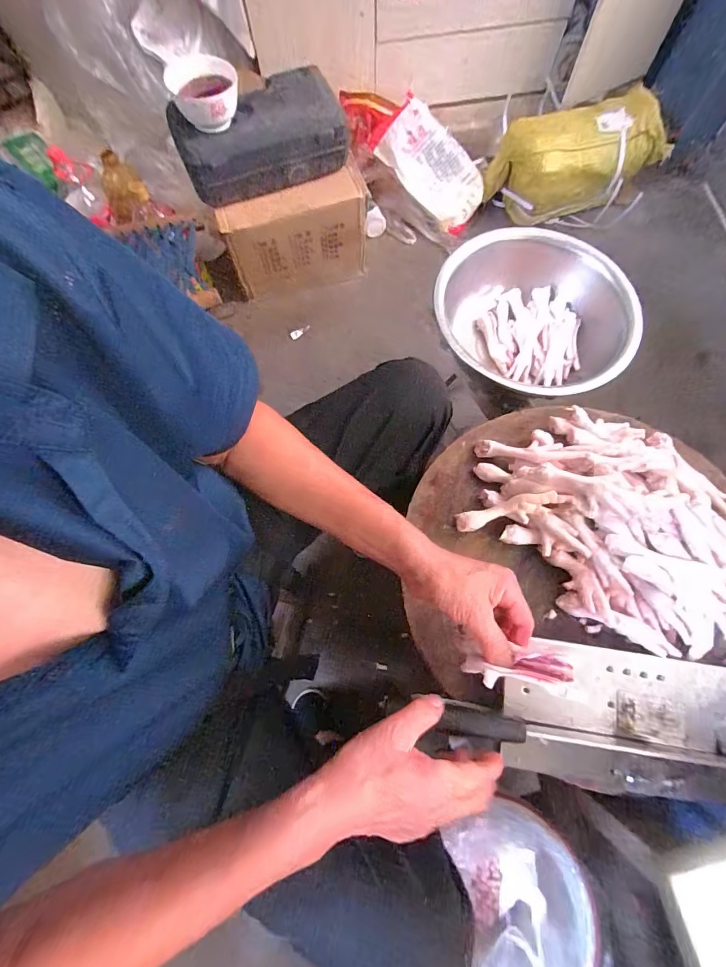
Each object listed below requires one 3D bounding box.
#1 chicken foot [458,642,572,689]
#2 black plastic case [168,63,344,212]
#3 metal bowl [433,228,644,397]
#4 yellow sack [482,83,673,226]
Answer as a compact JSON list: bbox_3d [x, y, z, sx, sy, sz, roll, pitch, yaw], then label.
[{"bbox_3d":[0.130,0.161,0.340,0.094,0.014,0.026,-18,69,32],"label":"chicken foot"},{"bbox_3d":[-0.208,-0.706,0.806,0.326,0.122,0.147,-24,73,-6],"label":"black plastic case"},{"bbox_3d":[0.280,-0.263,0.654,0.293,0.131,0.296,0,72,1],"label":"metal bowl"},{"bbox_3d":[0.553,-0.841,1.012,0.433,0.210,0.160,-1,72,1],"label":"yellow sack"}]

